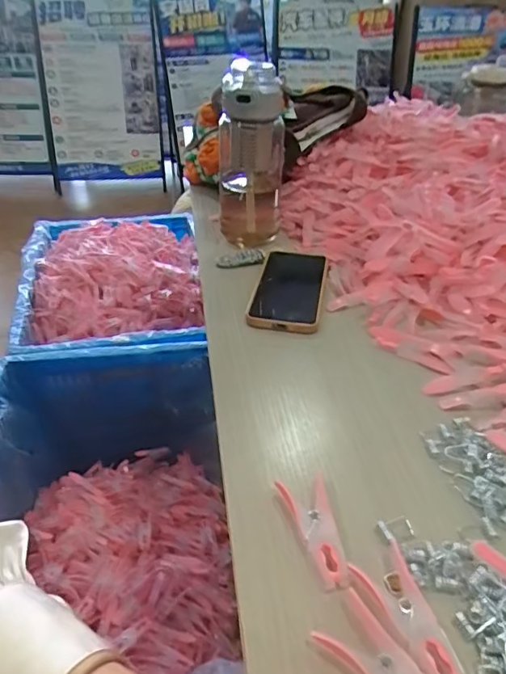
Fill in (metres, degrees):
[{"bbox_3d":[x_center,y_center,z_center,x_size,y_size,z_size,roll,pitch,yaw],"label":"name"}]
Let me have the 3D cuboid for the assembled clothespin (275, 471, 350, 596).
[{"bbox_3d":[0.040,0.123,0.330,0.028,0.011,0.078,-6,36,-10],"label":"assembled clothespin"}]

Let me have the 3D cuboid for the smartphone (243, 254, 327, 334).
[{"bbox_3d":[0.042,-0.060,0.589,0.077,0.013,0.171,7,36,8],"label":"smartphone"}]

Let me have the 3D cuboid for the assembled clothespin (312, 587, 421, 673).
[{"bbox_3d":[0.073,0.170,0.267,0.076,0.011,0.039,30,45,34],"label":"assembled clothespin"}]

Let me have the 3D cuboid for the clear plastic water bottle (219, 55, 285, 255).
[{"bbox_3d":[-0.003,-0.235,0.649,0.080,0.190,0.091,0,36,-1],"label":"clear plastic water bottle"}]

